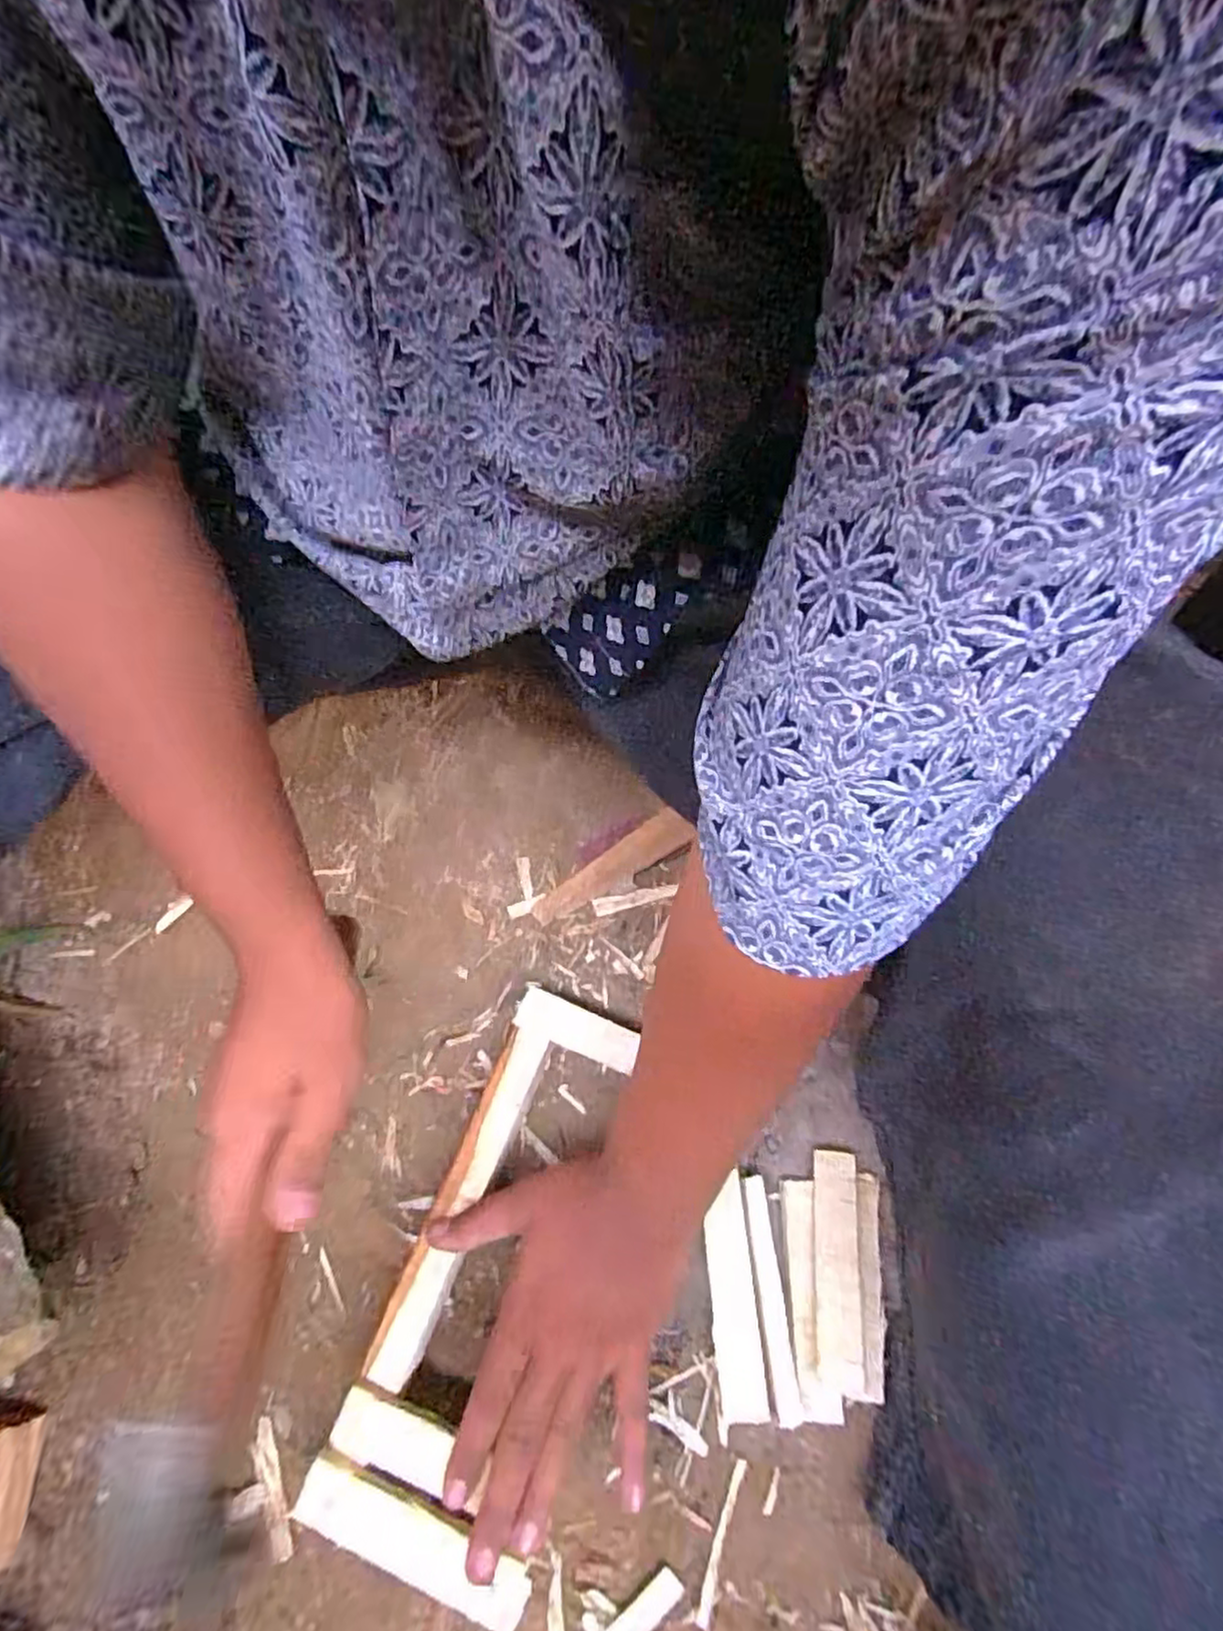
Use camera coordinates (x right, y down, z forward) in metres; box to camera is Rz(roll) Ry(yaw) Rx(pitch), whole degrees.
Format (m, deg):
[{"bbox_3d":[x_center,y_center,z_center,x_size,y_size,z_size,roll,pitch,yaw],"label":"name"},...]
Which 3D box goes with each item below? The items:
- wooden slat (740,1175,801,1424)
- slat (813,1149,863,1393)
[{"bbox_3d":[0.095,0.286,0.426,0.015,0.004,0.124,-12,66,16],"label":"wooden slat"},{"bbox_3d":[0.136,0.270,0.431,0.025,0.004,0.121,-8,59,26],"label":"slat"}]

